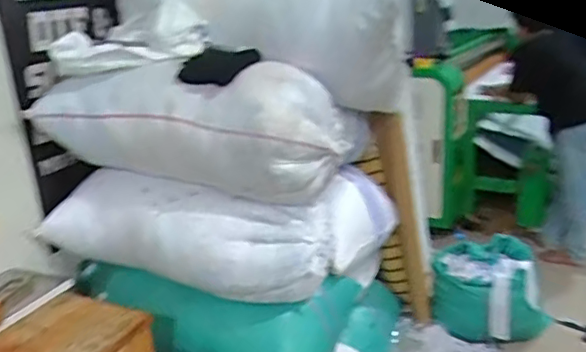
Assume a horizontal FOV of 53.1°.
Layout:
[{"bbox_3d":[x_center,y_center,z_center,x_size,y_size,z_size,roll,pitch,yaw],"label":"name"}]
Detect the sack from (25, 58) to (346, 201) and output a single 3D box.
[{"bbox_3d":[-0.329,-0.172,1.799,0.882,0.341,0.332,5,20,26],"label":"sack"}]

